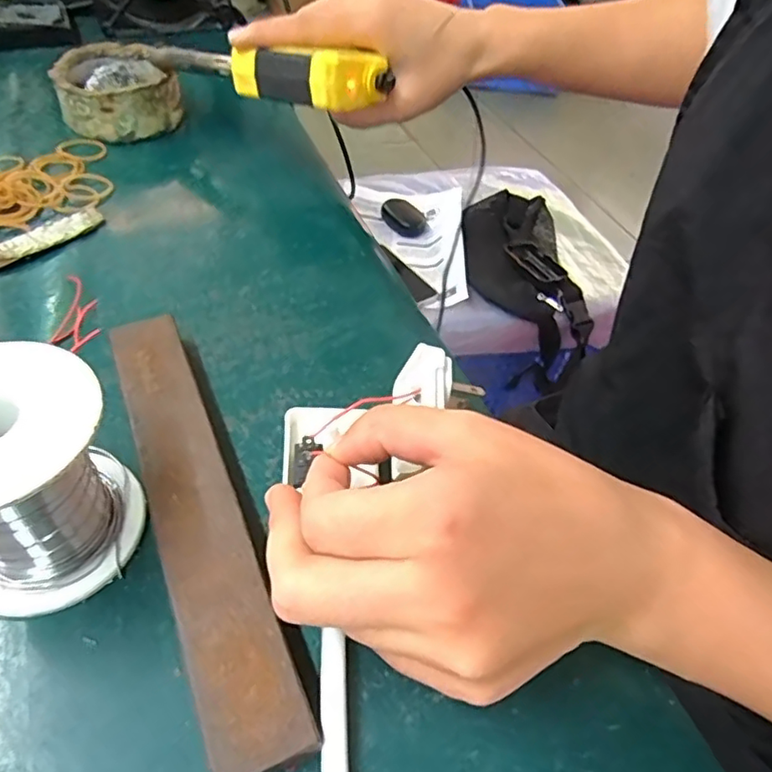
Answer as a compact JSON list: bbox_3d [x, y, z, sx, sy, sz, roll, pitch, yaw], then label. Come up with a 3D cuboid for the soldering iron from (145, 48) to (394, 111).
[{"bbox_3d":[-0.085,-0.200,0.370,0.176,0.026,0.037,23,48,26],"label":"soldering iron"}]

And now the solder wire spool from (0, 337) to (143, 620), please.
[{"bbox_3d":[-0.119,0.032,0.195,0.065,0.070,0.061,3,47,-4],"label":"solder wire spool"}]

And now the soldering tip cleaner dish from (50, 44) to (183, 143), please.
[{"bbox_3d":[-0.190,-0.211,0.427,0.080,0.040,0.081,-12,50,-17],"label":"soldering tip cleaner dish"}]

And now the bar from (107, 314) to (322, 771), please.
[{"bbox_3d":[-0.073,0.044,0.224,0.030,0.018,0.192,-17,52,-21],"label":"bar"}]

